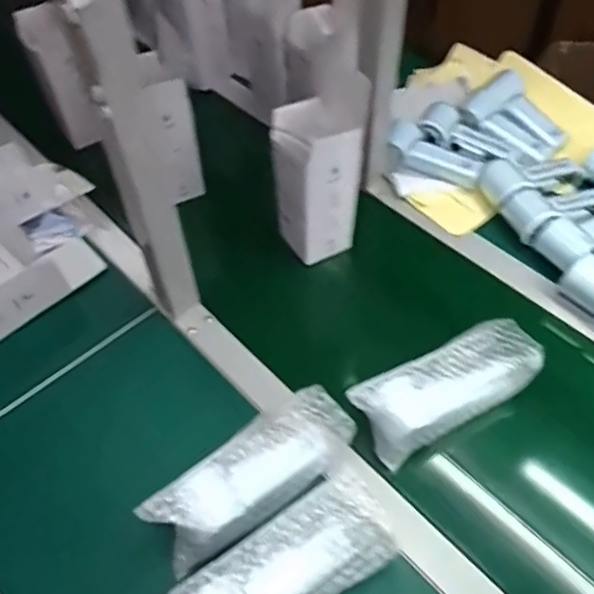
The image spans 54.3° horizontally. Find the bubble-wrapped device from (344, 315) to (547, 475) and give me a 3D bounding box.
[{"bbox_3d":[0.159,0.096,0.620,0.210,0.061,0.084,-23,53,-14],"label":"bubble-wrapped device"}]

